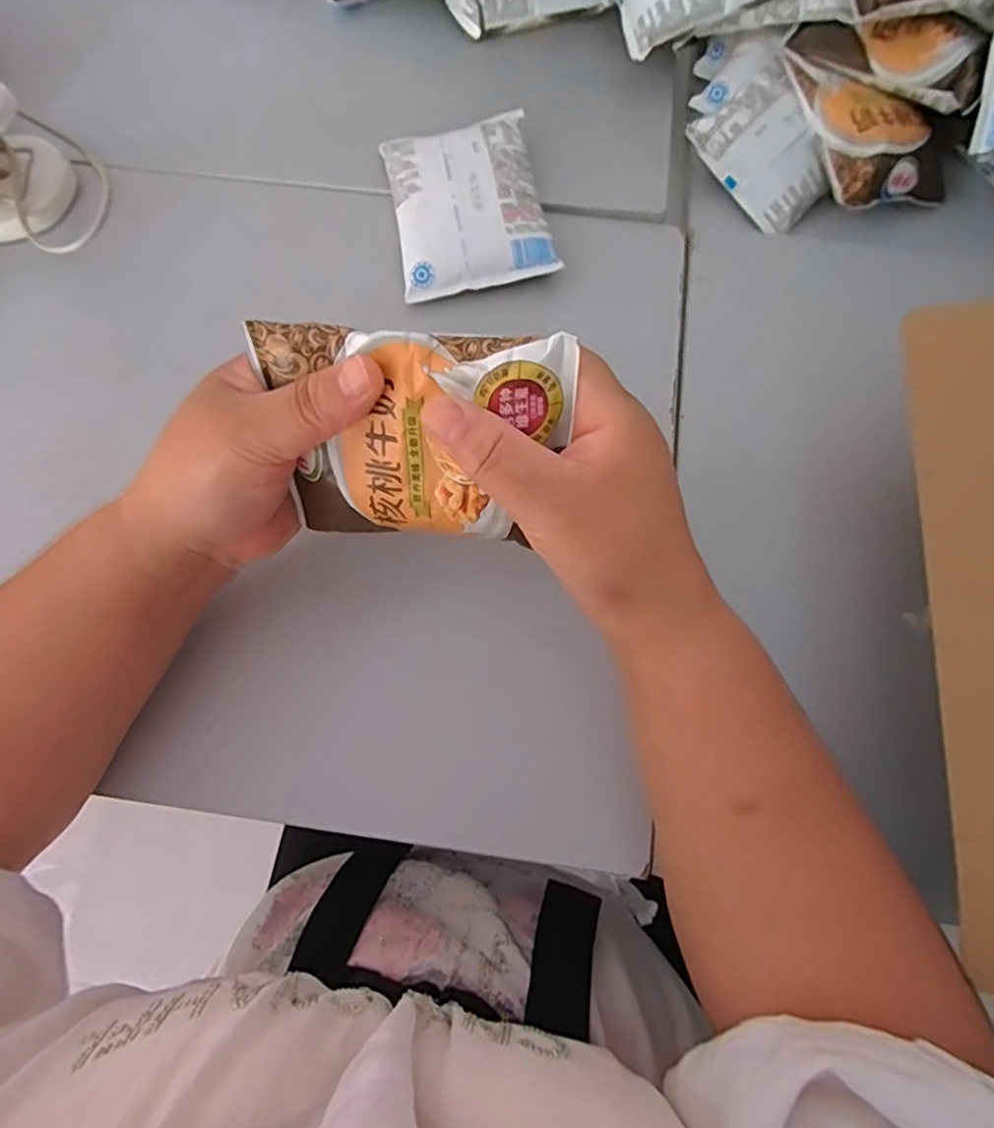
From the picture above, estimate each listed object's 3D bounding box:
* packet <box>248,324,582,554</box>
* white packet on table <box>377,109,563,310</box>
[{"bbox_3d":[-0.033,-0.049,0.254,0.125,0.089,0.015,6,29,9],"label":"packet"},{"bbox_3d":[-0.019,-0.232,0.399,0.095,0.022,0.118,-13,72,-4],"label":"white packet on table"}]

